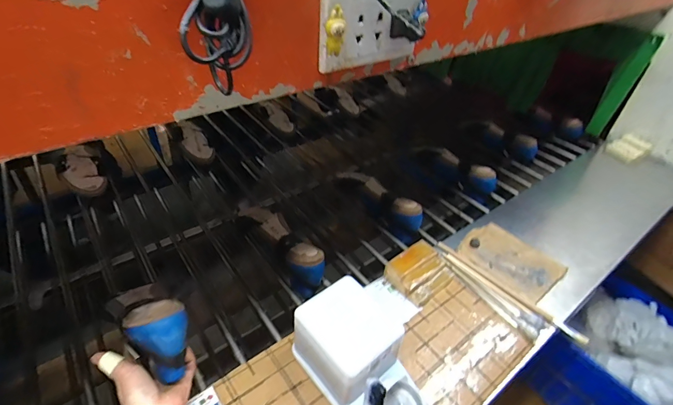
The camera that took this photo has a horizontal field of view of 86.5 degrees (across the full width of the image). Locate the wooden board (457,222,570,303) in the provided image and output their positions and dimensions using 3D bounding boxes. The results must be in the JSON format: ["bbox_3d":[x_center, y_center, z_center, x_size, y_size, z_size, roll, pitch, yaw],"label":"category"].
[{"bbox_3d":[0.328,0.103,0.678,0.135,0.012,0.169,-26,48,-32],"label":"wooden board"}]

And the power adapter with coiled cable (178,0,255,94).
[{"bbox_3d":[-0.076,-0.125,0.223,0.042,0.100,0.036,0,23,-41],"label":"power adapter with coiled cable"}]

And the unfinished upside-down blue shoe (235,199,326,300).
[{"bbox_3d":[-0.109,0.086,0.701,0.068,0.085,0.227,-28,49,-33],"label":"unfinished upside-down blue shoe"}]

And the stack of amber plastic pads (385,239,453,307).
[{"bbox_3d":[0.143,0.120,0.614,0.100,0.043,0.082,-28,49,-33],"label":"stack of amber plastic pads"}]

